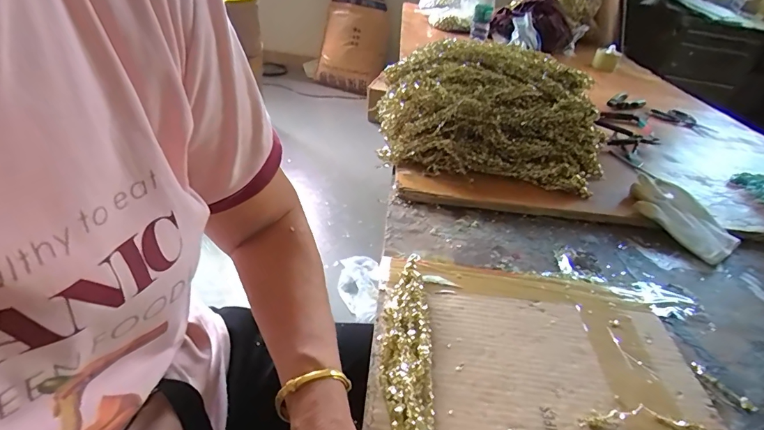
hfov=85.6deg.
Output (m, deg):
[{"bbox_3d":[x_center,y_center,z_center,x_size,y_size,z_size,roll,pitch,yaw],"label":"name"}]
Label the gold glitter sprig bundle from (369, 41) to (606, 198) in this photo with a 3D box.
[{"bbox_3d":[0.169,-0.159,0.670,0.379,0.176,0.168,11,34,5],"label":"gold glitter sprig bundle"}]

